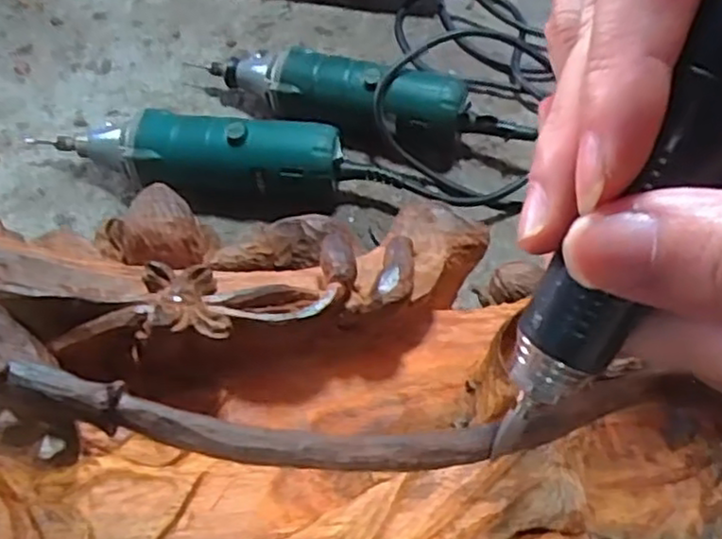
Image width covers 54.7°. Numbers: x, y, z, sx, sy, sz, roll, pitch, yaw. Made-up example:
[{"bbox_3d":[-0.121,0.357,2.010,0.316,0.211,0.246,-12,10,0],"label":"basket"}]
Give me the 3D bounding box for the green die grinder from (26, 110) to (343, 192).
[{"bbox_3d":[-0.129,-0.083,0.506,0.228,0.059,0.051,8,53,3],"label":"green die grinder"}]

